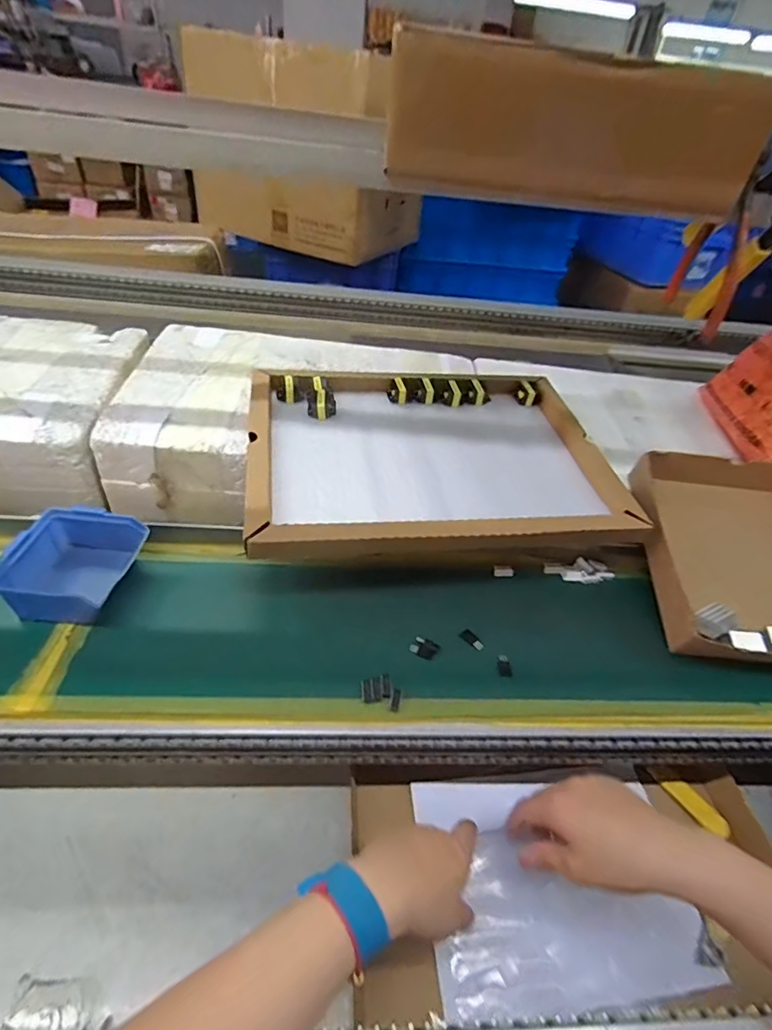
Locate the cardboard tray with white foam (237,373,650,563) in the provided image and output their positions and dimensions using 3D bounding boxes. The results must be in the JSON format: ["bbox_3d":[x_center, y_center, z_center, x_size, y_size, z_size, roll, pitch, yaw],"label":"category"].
[{"bbox_3d":[0.049,-0.069,0.548,0.379,0.040,0.308,-2,41,-10],"label":"cardboard tray with white foam"}]

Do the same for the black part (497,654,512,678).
[{"bbox_3d":[0.106,0.134,0.449,0.010,0.004,0.022,2,41,-6],"label":"black part"}]

